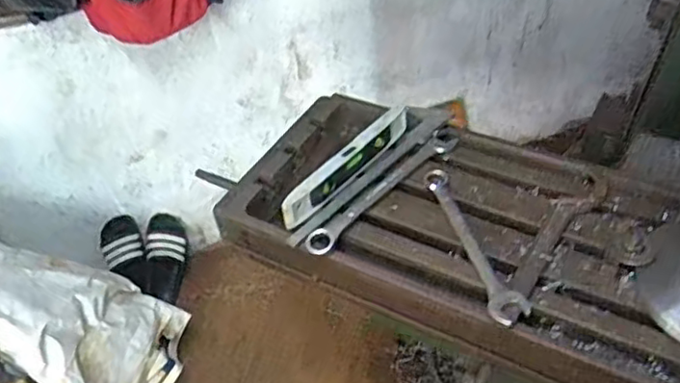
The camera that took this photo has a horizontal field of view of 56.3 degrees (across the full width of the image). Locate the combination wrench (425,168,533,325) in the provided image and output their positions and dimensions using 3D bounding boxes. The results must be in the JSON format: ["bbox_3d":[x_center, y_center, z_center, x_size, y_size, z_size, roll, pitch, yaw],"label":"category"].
[{"bbox_3d":[0.141,0.055,0.701,0.038,0.018,0.229,-16,45,-9],"label":"combination wrench"}]

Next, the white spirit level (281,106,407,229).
[{"bbox_3d":[0.014,-0.038,0.783,0.028,0.046,0.229,26,51,30],"label":"white spirit level"}]

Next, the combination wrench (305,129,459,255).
[{"bbox_3d":[0.056,-0.003,0.770,0.032,0.010,0.254,31,55,32],"label":"combination wrench"}]

